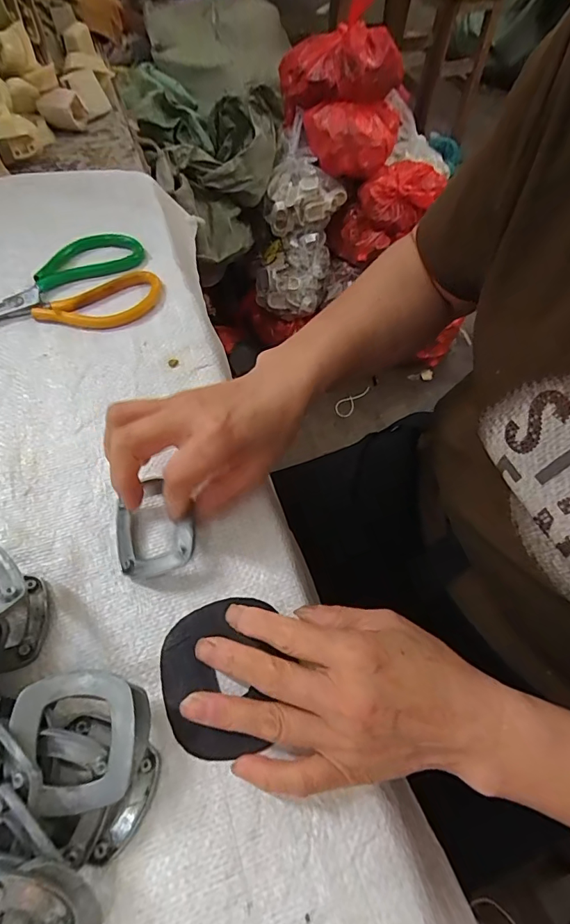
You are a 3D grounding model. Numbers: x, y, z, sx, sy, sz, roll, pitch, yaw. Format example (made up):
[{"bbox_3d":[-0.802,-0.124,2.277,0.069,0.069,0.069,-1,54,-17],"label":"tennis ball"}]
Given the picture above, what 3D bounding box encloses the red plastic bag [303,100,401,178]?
[{"bbox_3d":[0.161,-0.766,1.068,0.223,0.107,0.139,-1,60,-3],"label":"red plastic bag"}]

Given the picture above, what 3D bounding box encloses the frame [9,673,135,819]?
[{"bbox_3d":[-0.101,0.135,0.219,0.053,0.010,0.061,-3,74,-17],"label":"frame"}]

